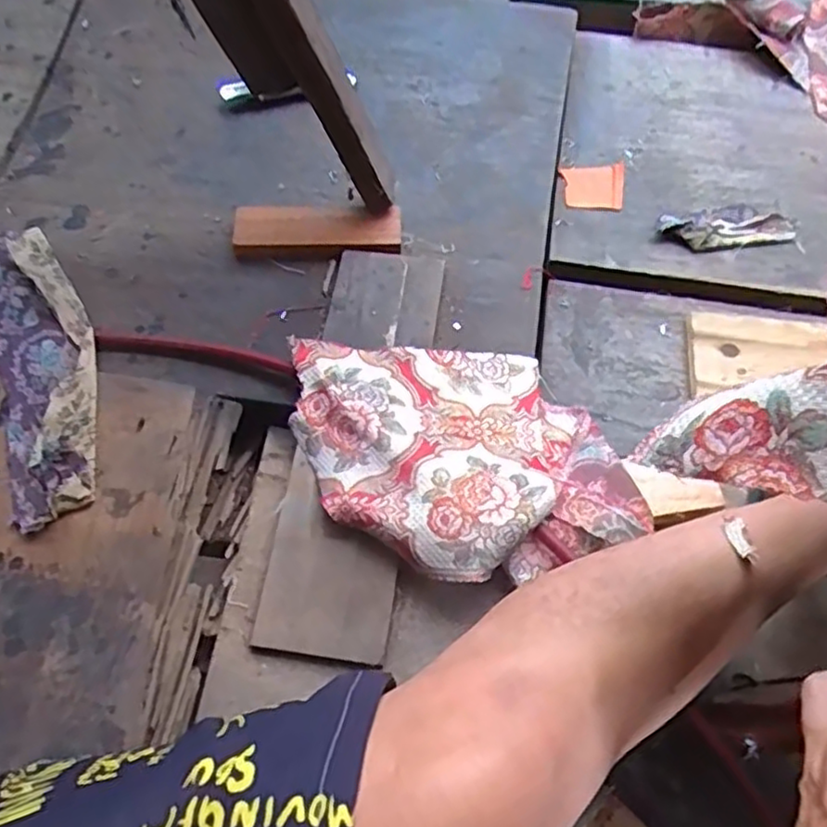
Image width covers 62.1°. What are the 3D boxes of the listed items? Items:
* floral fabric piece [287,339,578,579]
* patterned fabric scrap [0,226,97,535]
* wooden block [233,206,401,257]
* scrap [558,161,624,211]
[{"bbox_3d":[0.018,0.029,0.584,0.238,0.030,0.218,-1,63,1],"label":"floral fabric piece"},{"bbox_3d":[-0.344,-0.058,0.635,0.089,0.027,0.339,-21,64,-9],"label":"patterned fabric scrap"},{"bbox_3d":[-0.099,-0.190,0.712,0.168,0.016,0.052,-2,63,0],"label":"wooden block"},{"bbox_3d":[0.201,-0.255,0.769,0.067,0.004,0.067,4,63,4],"label":"scrap"}]

